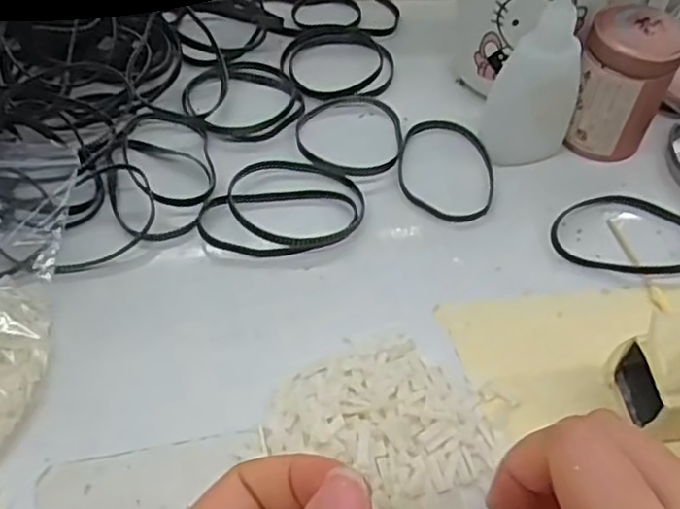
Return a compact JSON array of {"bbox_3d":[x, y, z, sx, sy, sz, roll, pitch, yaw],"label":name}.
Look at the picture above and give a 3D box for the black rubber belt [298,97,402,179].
[{"bbox_3d":[0.005,-0.063,0.355,0.056,0.004,0.062,1,52,-2],"label":"black rubber belt"}]

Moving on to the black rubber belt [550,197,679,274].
[{"bbox_3d":[0.136,-0.011,0.322,0.071,0.005,0.046,10,53,4],"label":"black rubber belt"}]

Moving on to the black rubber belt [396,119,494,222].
[{"bbox_3d":[0.053,-0.044,0.342,0.049,0.005,0.064,3,52,-2],"label":"black rubber belt"}]

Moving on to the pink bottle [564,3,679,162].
[{"bbox_3d":[0.139,-0.084,0.340,0.044,0.066,0.039,20,54,12],"label":"pink bottle"}]

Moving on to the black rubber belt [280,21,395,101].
[{"bbox_3d":[-0.001,-0.114,0.391,0.063,0.007,0.066,2,52,-2],"label":"black rubber belt"}]

